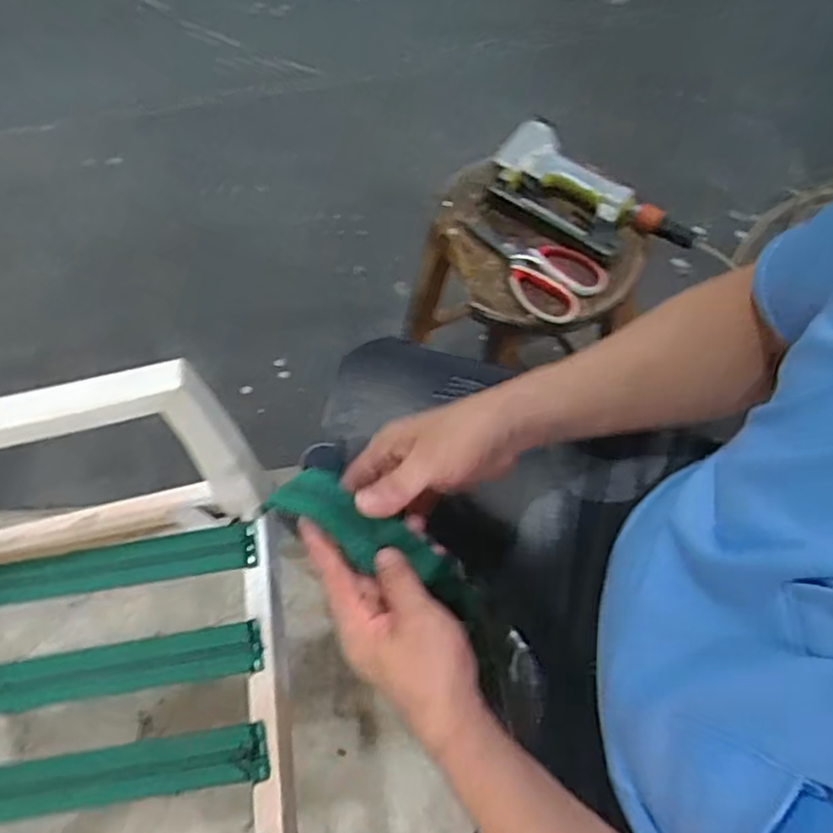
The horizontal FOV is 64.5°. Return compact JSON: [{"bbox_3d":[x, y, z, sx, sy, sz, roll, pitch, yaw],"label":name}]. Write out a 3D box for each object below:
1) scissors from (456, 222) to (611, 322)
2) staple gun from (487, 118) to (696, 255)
[{"bbox_3d":[0.125,-0.166,0.761,0.178,0.029,0.085,26,68,15],"label":"scissors"},{"bbox_3d":[0.200,-0.244,0.757,0.236,0.059,0.088,29,68,0],"label":"staple gun"}]

